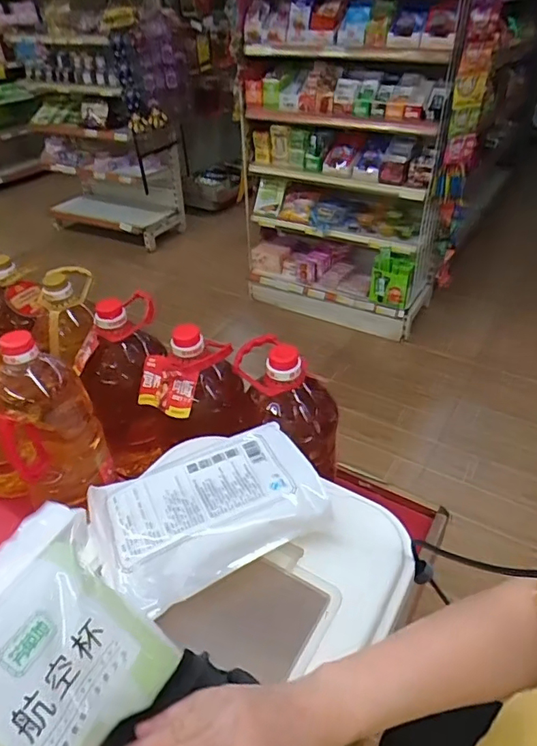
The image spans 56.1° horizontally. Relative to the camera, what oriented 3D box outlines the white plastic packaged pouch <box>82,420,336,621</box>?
[{"bbox_3d":[-0.063,0.141,0.539,0.237,0.044,0.161,-18,41,-21],"label":"white plastic packaged pouch"}]

